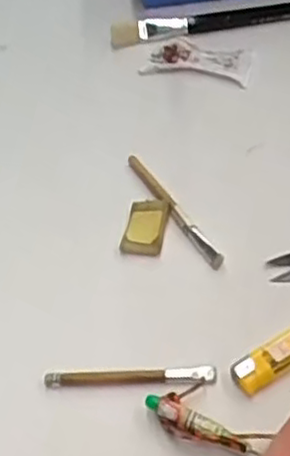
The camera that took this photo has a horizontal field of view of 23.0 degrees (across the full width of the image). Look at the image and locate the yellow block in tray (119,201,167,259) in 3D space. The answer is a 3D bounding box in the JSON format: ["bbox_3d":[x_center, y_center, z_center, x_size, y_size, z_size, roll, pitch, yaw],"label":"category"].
[{"bbox_3d":[0.000,-0.001,0.541,0.031,0.010,0.046,4,58,16],"label":"yellow block in tray"}]

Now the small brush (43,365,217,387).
[{"bbox_3d":[-0.010,0.097,0.468,0.112,0.010,0.011,-1,51,5],"label":"small brush"}]

